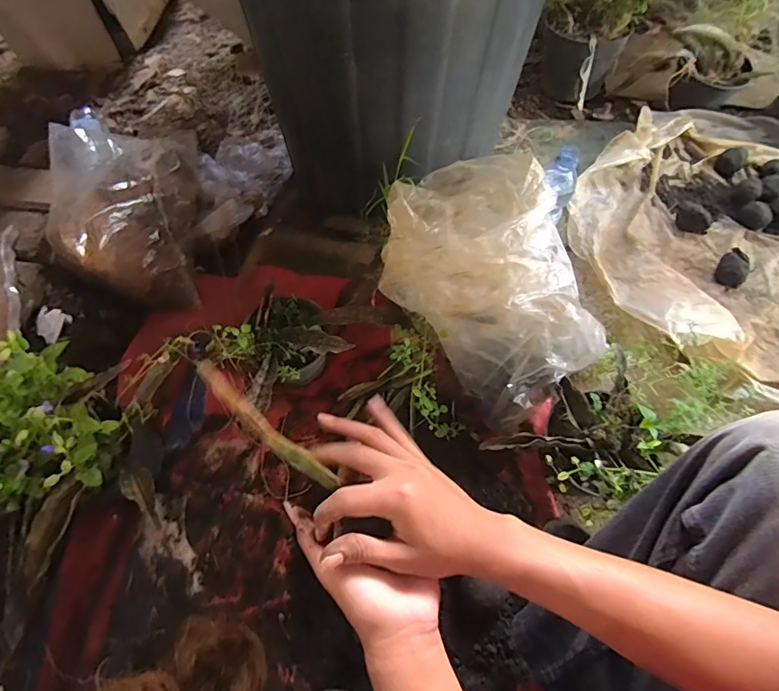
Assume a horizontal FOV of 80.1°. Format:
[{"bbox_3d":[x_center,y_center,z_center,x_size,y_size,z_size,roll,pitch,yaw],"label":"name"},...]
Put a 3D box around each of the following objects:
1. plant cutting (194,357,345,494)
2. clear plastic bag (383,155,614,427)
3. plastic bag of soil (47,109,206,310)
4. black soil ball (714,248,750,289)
[{"bbox_3d":[-0.087,0.060,0.331,0.130,0.009,0.016,43,71,-4],"label":"plant cutting"},{"bbox_3d":[0.131,-0.089,0.634,0.211,0.223,0.317,-39,69,-16],"label":"clear plastic bag"},{"bbox_3d":[-0.437,-0.244,0.781,0.169,0.248,0.289,-3,64,0],"label":"plastic bag of soil"},{"bbox_3d":[0.627,-0.138,0.849,0.049,0.040,0.056,-33,68,-14],"label":"black soil ball"}]

